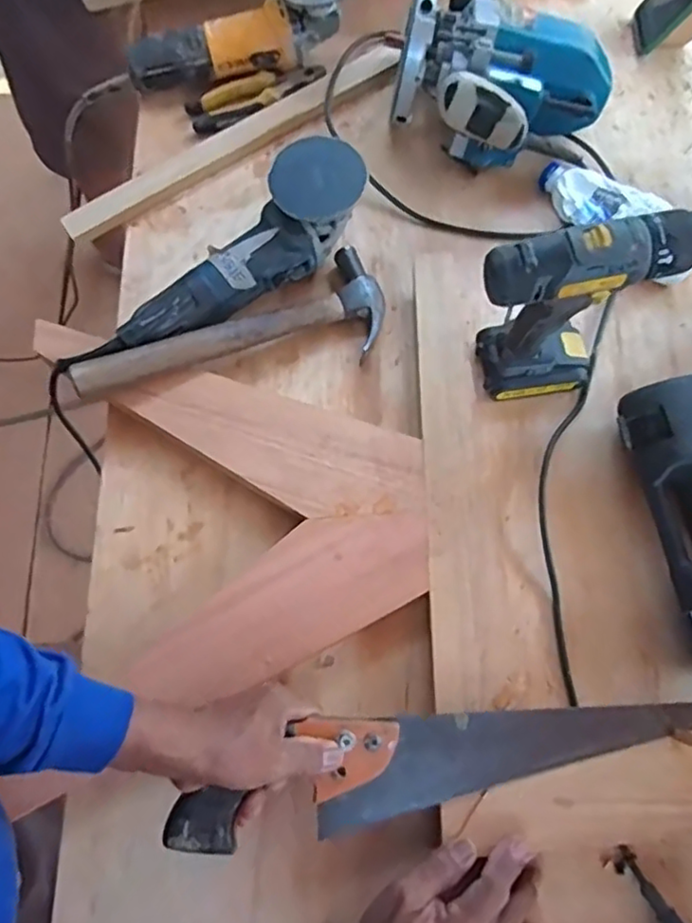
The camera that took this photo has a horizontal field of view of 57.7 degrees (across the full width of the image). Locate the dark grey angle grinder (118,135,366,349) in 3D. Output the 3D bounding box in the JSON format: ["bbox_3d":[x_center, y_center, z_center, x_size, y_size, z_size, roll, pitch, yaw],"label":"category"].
[{"bbox_3d":[-0.104,-0.211,0.658,0.295,0.081,0.081,-40,76,2],"label":"dark grey angle grinder"}]

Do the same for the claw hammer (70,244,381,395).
[{"bbox_3d":[-0.115,-0.133,0.653,0.318,0.064,0.117,-20,73,-6],"label":"claw hammer"}]

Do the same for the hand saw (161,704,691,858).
[{"bbox_3d":[0.100,0.232,0.505,0.473,0.026,0.081,-10,72,-5],"label":"hand saw"}]

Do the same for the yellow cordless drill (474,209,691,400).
[{"bbox_3d":[0.227,-0.144,0.573,0.224,0.210,0.072,-20,73,-6],"label":"yellow cordless drill"}]

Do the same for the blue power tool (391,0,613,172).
[{"bbox_3d":[0.169,-0.415,0.703,0.230,0.140,0.179,18,73,6],"label":"blue power tool"}]

